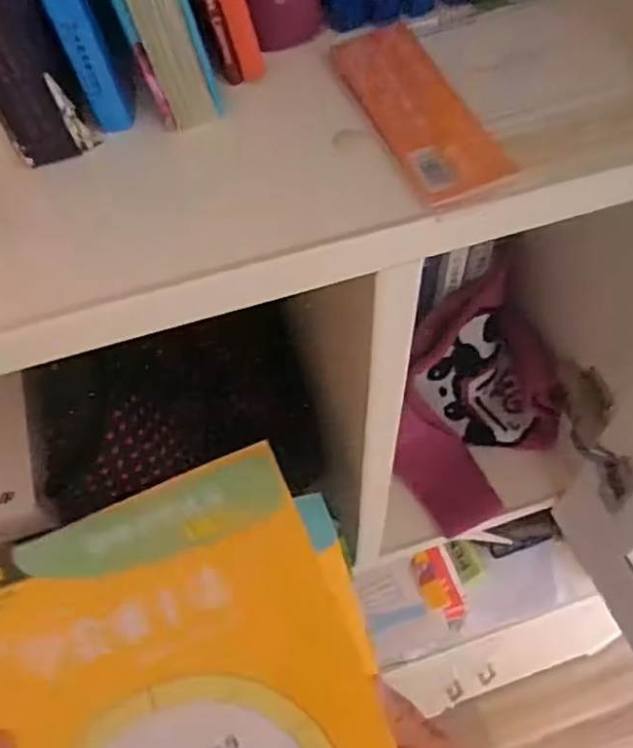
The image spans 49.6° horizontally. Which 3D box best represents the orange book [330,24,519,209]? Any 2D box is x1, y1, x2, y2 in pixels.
[{"bbox_3d":[0.040,-0.106,0.271,0.037,0.006,0.108,-17,57,-9],"label":"orange book"}]

